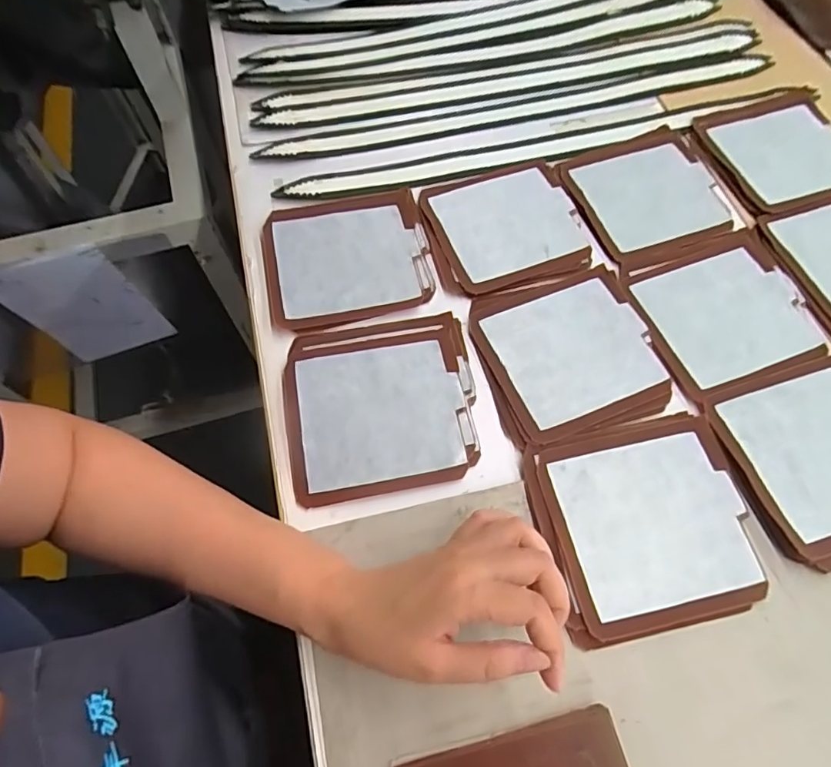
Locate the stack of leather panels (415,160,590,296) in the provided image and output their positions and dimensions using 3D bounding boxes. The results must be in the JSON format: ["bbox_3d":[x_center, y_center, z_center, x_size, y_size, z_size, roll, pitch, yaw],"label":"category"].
[{"bbox_3d":[0.079,-0.146,0.489,0.133,0.012,0.132,-14,64,-4],"label":"stack of leather panels"}]

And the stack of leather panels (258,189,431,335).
[{"bbox_3d":[-0.061,-0.111,0.472,0.142,0.009,0.131,-13,64,-3],"label":"stack of leather panels"}]

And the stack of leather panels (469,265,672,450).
[{"bbox_3d":[0.122,-0.026,0.431,0.134,0.008,0.138,-15,64,-4],"label":"stack of leather panels"}]

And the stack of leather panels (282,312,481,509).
[{"bbox_3d":[-0.026,0.014,0.409,0.143,0.008,0.139,-10,64,-2],"label":"stack of leather panels"}]

